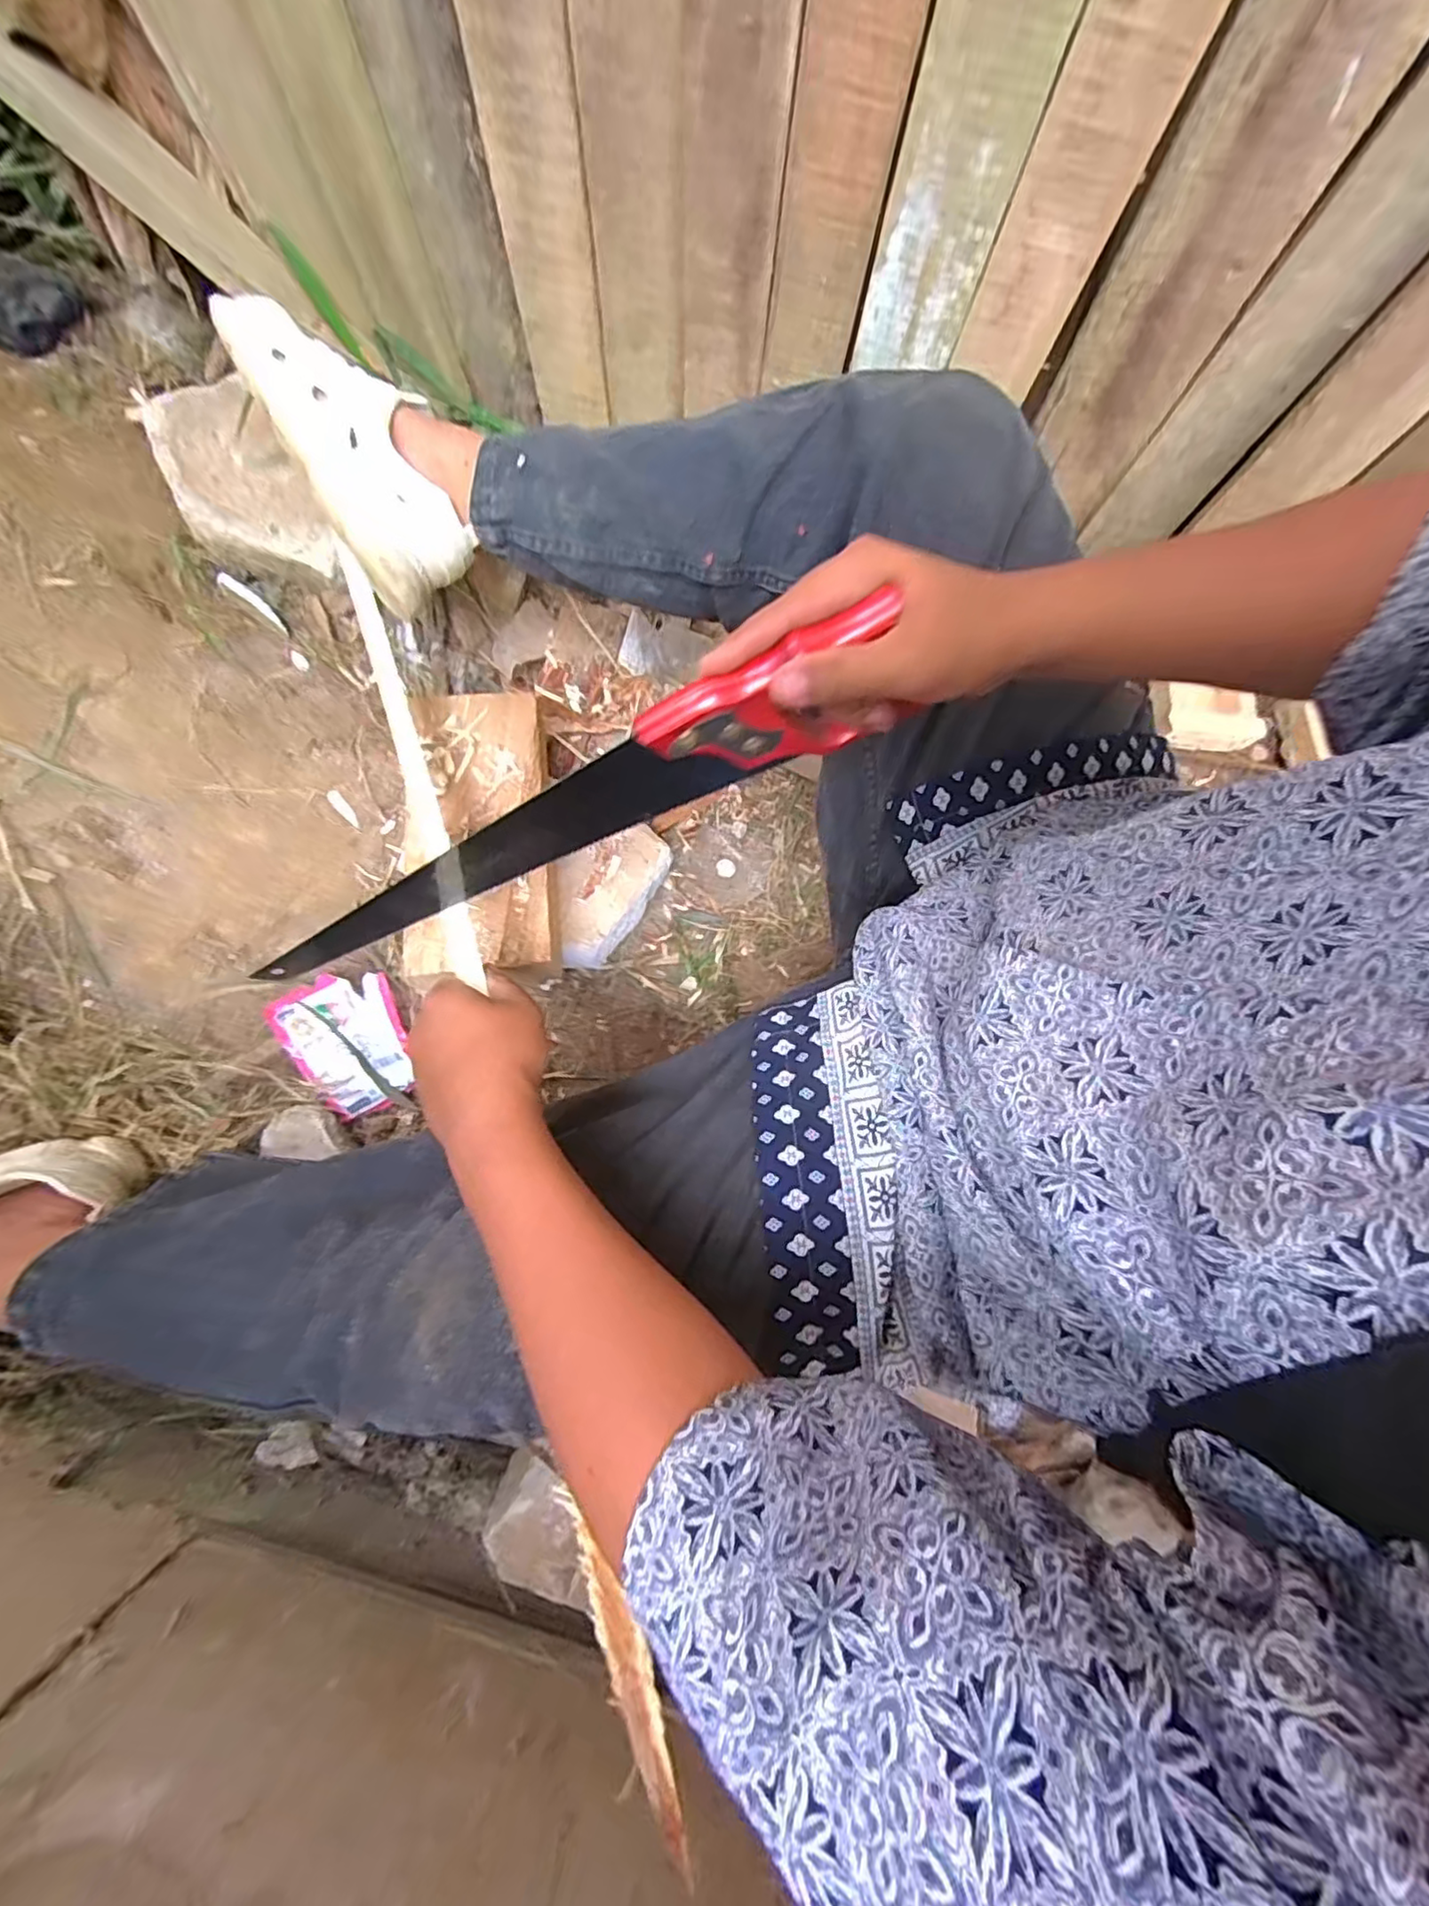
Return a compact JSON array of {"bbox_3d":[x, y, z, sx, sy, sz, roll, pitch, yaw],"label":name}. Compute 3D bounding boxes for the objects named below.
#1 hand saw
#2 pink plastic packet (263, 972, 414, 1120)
[{"bbox_3d":[-0.104,-0.072,0.400,0.441,0.080,0.027,-21,77,22],"label":"hand saw"},{"bbox_3d":[-0.354,0.089,0.631,0.103,0.016,0.134,-23,101,-9],"label":"pink plastic packet"}]

